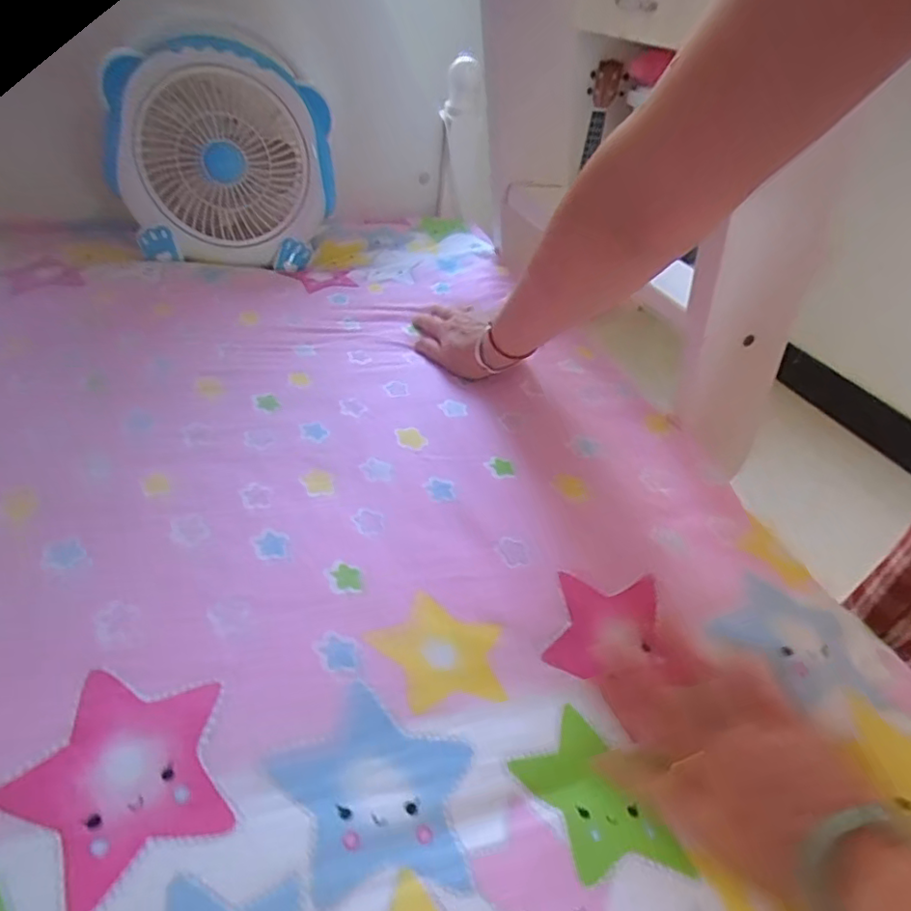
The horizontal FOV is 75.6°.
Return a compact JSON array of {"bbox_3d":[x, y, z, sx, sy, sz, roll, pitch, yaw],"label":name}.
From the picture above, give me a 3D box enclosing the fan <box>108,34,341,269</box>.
[{"bbox_3d":[-0.268,-0.345,0.686,0.253,0.210,0.092,-5,44,-19],"label":"fan"}]

